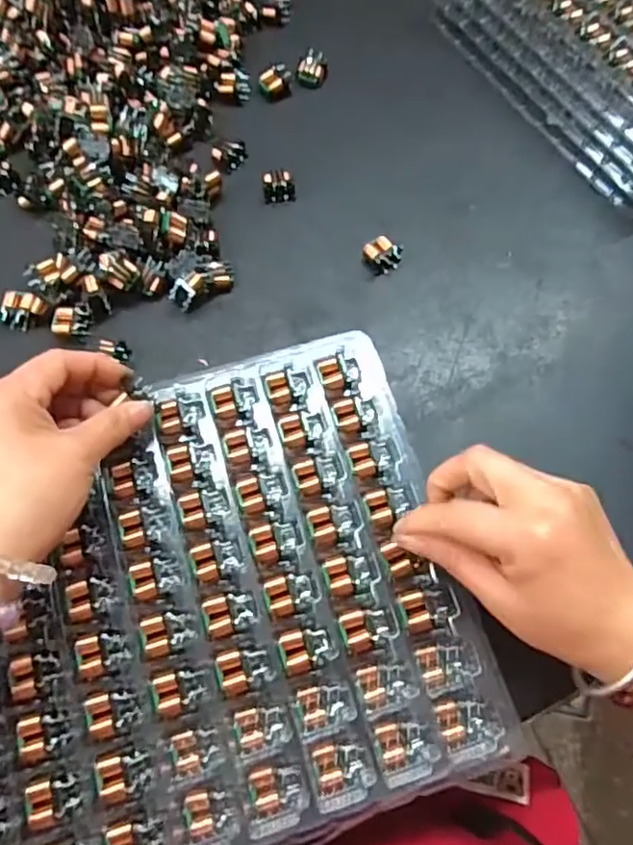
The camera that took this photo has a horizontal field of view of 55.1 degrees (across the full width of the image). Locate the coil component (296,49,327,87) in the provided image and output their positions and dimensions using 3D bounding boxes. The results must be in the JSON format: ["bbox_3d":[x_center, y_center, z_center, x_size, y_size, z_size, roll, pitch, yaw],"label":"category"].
[{"bbox_3d":[-0.003,-0.270,0.464,0.023,0.016,0.020,3,70,-1],"label":"coil component"}]

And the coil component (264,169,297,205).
[{"bbox_3d":[-0.026,-0.166,0.427,0.022,0.012,0.018,-10,71,-6],"label":"coil component"}]

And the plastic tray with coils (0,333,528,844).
[{"bbox_3d":[-0.092,0.097,0.308,0.329,0.015,0.231,-15,71,-8],"label":"plastic tray with coils"}]

